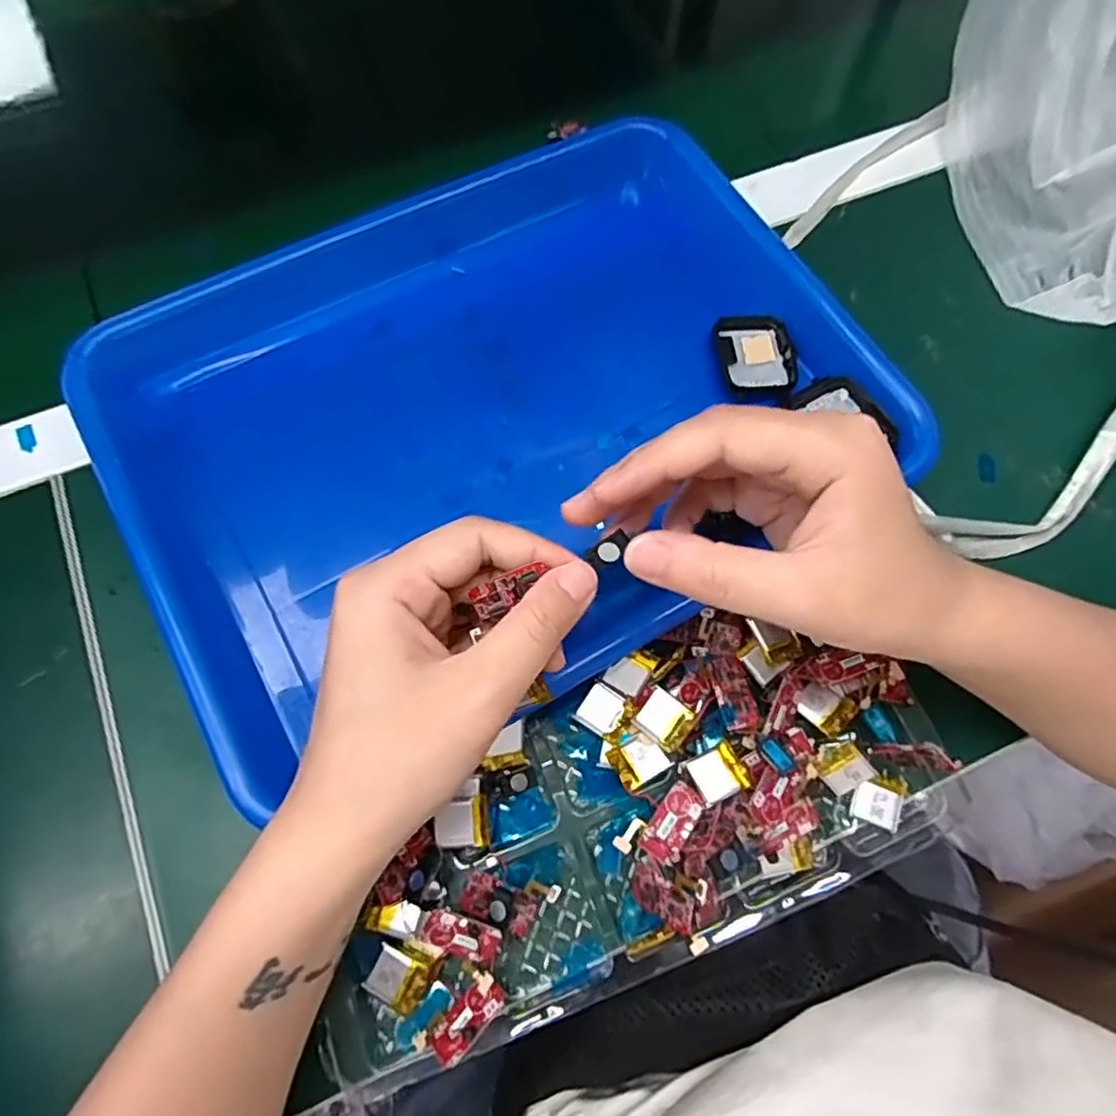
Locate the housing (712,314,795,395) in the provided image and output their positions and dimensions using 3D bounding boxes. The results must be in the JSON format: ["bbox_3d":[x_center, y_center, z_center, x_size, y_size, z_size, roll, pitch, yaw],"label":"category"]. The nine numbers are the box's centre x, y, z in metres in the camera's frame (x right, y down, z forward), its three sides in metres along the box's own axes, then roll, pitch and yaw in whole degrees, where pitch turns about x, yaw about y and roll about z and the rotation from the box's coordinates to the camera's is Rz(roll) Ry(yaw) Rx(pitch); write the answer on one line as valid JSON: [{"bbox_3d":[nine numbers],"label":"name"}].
[{"bbox_3d":[0.096,-0.099,0.329,0.037,0.010,0.042,-8,70,-3],"label":"housing"}]

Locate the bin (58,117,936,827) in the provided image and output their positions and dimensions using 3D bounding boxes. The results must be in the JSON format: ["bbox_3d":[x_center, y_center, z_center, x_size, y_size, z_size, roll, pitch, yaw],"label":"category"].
[{"bbox_3d":[-0.032,-0.074,0.317,0.325,0.051,0.263,-29,72,-11],"label":"bin"}]

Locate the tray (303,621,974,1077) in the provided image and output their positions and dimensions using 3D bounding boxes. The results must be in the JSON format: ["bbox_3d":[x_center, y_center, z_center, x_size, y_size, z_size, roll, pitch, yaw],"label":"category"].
[{"bbox_3d":[0.030,0.103,0.265,0.253,0.034,0.110,-25,72,-9],"label":"tray"}]

